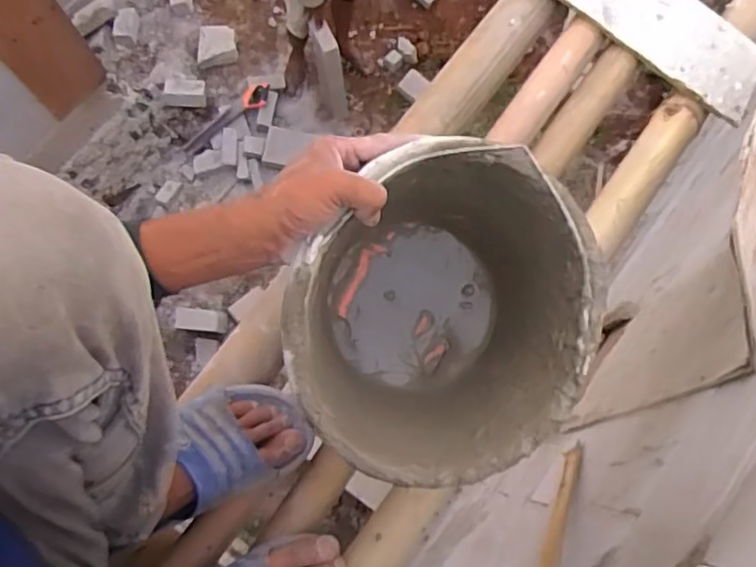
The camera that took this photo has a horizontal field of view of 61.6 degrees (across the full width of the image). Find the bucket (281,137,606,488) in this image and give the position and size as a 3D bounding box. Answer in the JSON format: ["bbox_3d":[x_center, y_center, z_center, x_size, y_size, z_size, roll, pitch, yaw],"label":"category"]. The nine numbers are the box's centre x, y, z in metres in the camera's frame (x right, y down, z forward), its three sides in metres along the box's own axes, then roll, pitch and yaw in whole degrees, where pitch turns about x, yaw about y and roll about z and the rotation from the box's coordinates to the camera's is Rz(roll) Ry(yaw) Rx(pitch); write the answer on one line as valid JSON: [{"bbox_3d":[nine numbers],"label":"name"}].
[{"bbox_3d":[0.040,0.022,0.617,0.257,0.230,0.284,24,86,-11],"label":"bucket"}]

